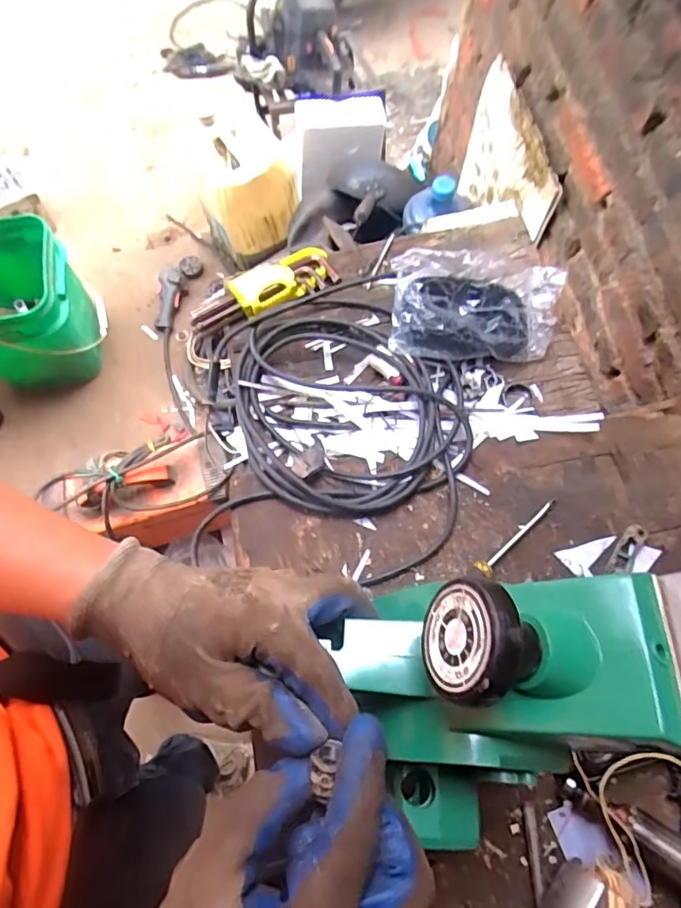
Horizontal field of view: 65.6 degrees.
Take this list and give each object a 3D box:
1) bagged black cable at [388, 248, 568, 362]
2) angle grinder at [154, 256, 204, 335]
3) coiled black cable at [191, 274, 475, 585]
[{"bbox_3d":[0.146,-0.168,0.571,0.188,0.054,0.136,-3,71,-2],"label":"bagged black cable"},{"bbox_3d":[-0.496,-0.488,1.587,0.107,0.059,0.264,13,72,4],"label":"angle grinder"},{"bbox_3d":[-0.005,-0.037,0.541,0.262,0.033,0.325,-1,71,-1],"label":"coiled black cable"}]

